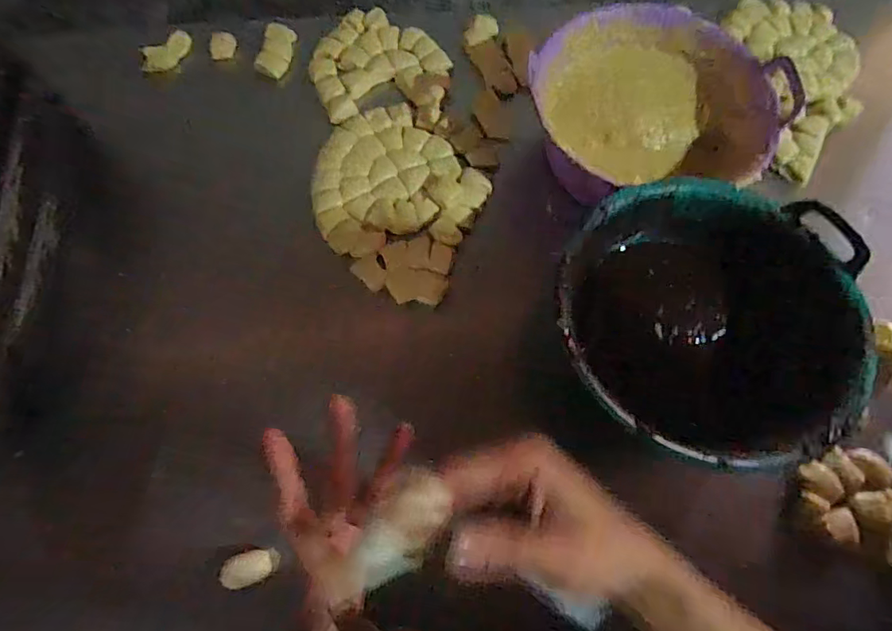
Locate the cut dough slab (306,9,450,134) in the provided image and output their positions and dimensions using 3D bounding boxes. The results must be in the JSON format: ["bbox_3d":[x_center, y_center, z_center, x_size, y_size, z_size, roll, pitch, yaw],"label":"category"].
[{"bbox_3d":[-0.093,-0.350,0.728,0.190,0.019,0.184,3,70,0],"label":"cut dough slab"}]

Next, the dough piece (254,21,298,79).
[{"bbox_3d":[-0.243,-0.379,0.739,0.038,0.030,0.091,3,70,0],"label":"dough piece"}]

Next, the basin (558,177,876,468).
[{"bbox_3d":[0.267,0.010,0.579,0.298,0.152,0.285,8,70,1],"label":"basin"}]

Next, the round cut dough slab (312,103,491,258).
[{"bbox_3d":[-0.061,-0.184,0.670,0.212,0.020,0.206,-9,70,-5],"label":"round cut dough slab"}]

